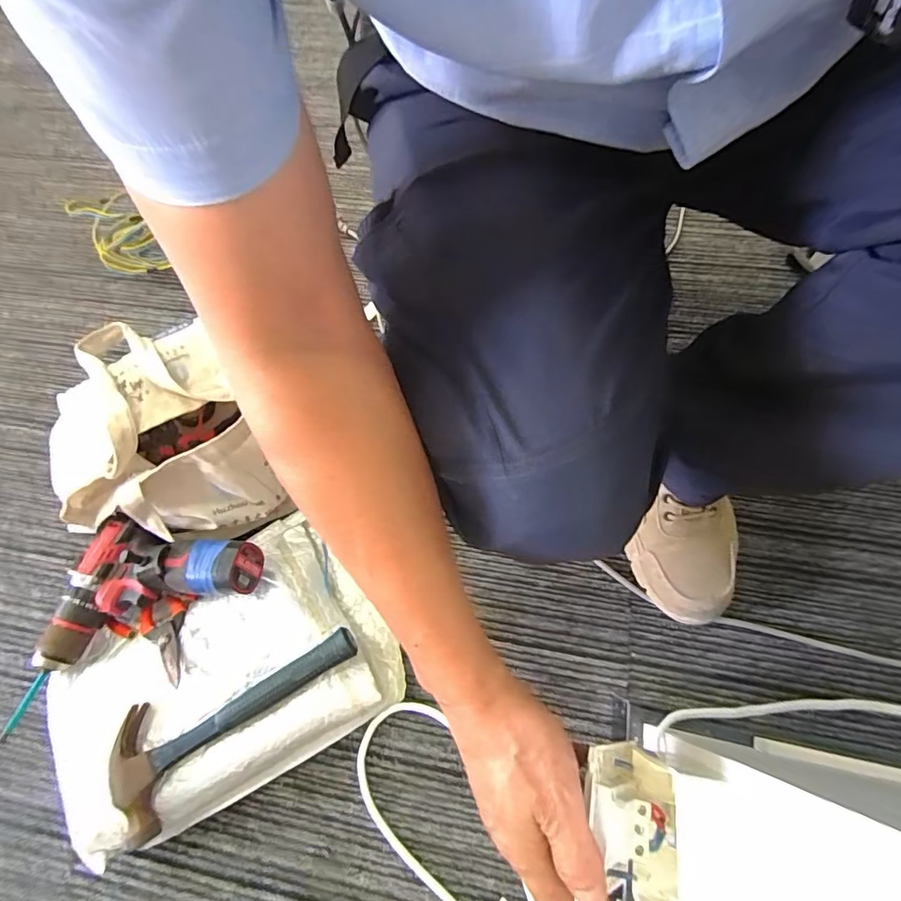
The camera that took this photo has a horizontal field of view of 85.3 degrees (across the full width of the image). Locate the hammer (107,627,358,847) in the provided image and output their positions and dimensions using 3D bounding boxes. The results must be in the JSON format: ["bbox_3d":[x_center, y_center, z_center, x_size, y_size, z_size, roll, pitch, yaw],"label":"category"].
[{"bbox_3d":[-0.208,0.232,0.458,0.234,0.022,0.093,-39,70,-12],"label":"hammer"}]

